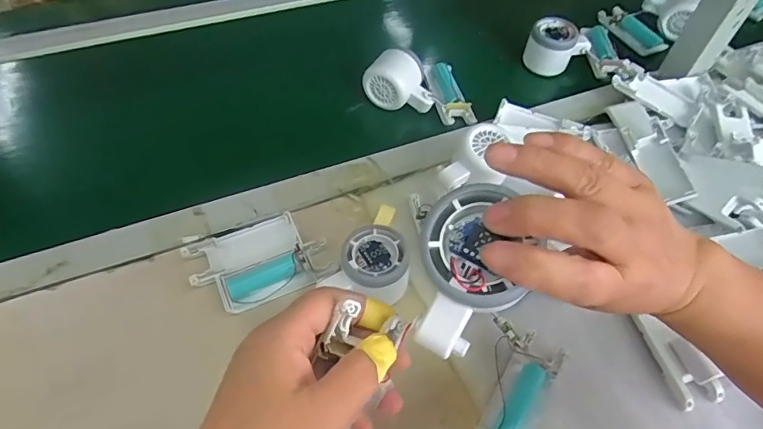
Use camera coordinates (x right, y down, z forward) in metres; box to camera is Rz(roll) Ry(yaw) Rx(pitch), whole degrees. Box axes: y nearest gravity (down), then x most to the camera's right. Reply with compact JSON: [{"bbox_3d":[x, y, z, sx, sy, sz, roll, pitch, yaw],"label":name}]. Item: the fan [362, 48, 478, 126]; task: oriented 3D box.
[{"bbox_3d":[0.051,-0.163,0.597,0.132,0.048,0.089,11,54,5],"label":"fan"}]

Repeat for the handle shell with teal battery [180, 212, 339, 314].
[{"bbox_3d":[-0.112,0.044,0.463,0.120,0.018,0.081,-18,60,-15],"label":"handle shell with teal battery"}]

